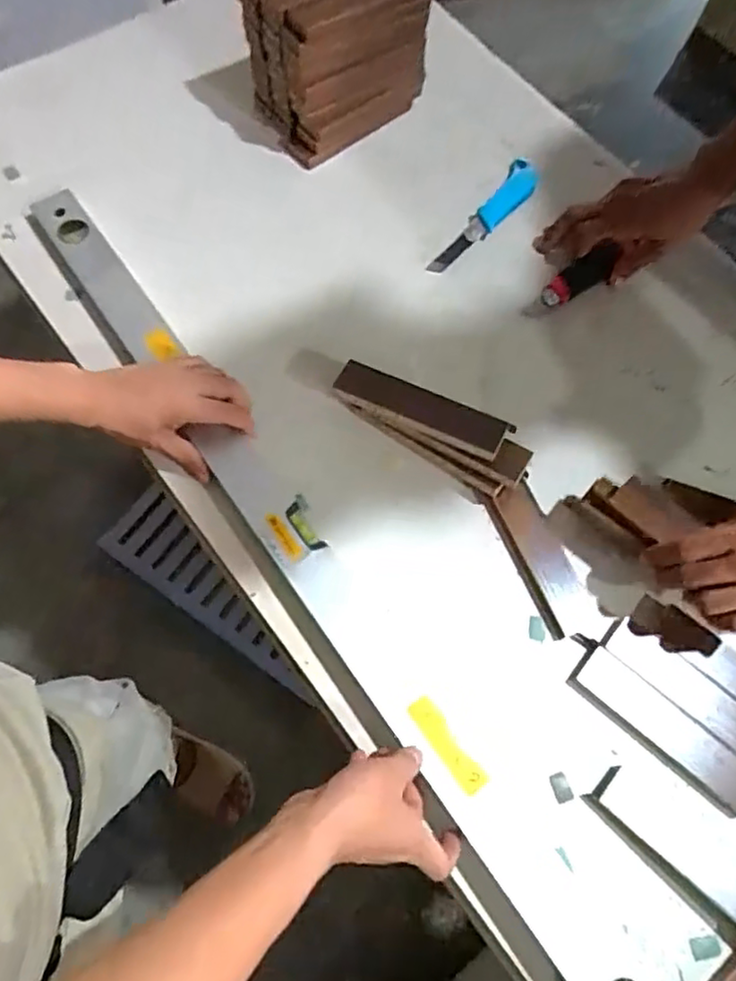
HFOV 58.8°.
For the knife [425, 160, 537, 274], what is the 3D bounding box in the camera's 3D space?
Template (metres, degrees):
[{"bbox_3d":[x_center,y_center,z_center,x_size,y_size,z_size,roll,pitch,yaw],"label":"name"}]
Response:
[{"bbox_3d":[0.131,-0.308,0.746,0.043,0.019,0.165,44,90,13],"label":"knife"}]

